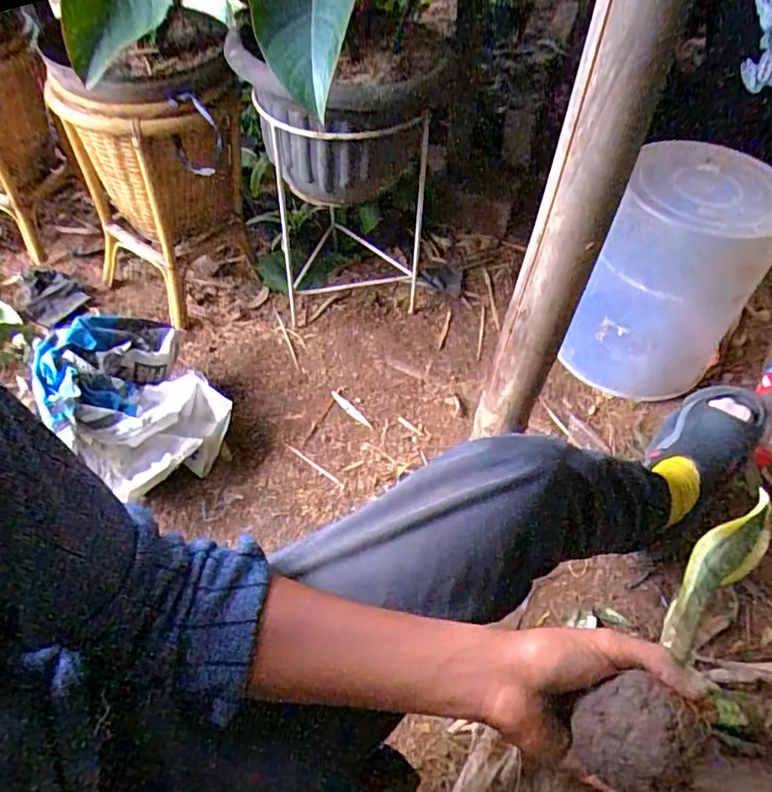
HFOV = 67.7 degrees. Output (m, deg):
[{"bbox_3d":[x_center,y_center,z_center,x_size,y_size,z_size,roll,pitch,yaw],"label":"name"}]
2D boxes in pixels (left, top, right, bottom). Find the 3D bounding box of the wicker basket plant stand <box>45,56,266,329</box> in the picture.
[{"bbox_3d":[-0.403,-0.366,1.065,0.314,0.443,0.299,-20,55,-15],"label":"wicker basket plant stand"}]

